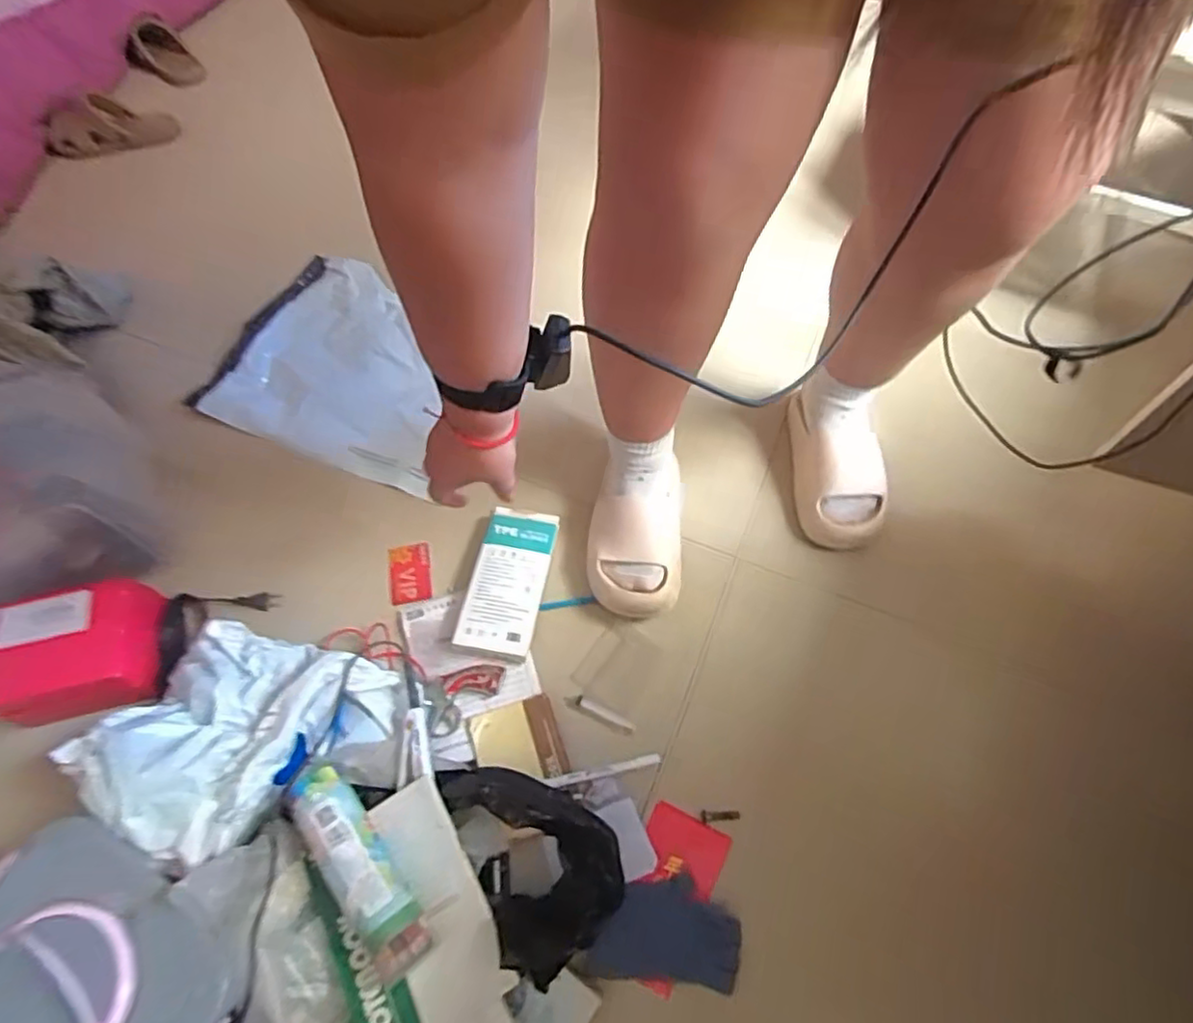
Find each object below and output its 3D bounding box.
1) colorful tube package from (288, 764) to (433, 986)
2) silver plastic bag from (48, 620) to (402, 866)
[{"bbox_3d":[-0.227,0.338,0.624,0.058,0.050,0.200,-35,66,-17],"label":"colorful tube package"},{"bbox_3d":[-0.363,0.230,0.675,0.264,0.081,0.234,19,63,11],"label":"silver plastic bag"}]

